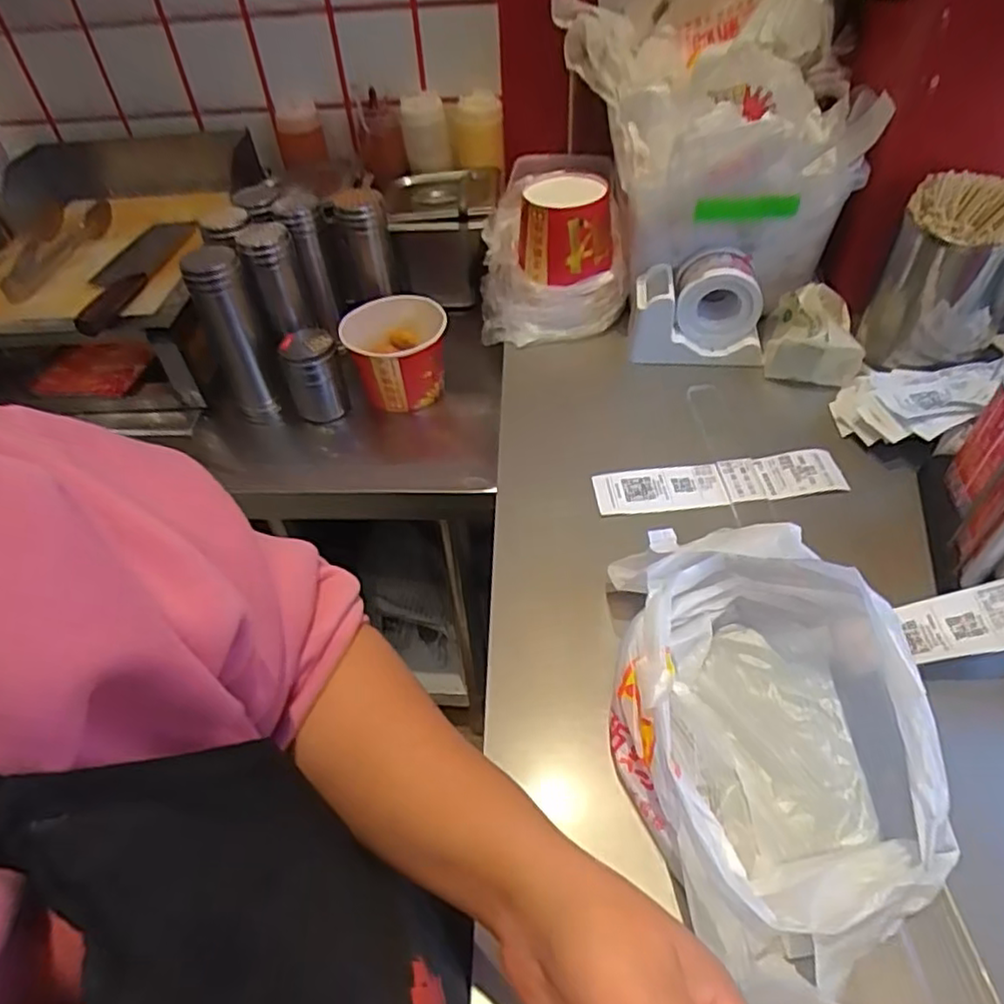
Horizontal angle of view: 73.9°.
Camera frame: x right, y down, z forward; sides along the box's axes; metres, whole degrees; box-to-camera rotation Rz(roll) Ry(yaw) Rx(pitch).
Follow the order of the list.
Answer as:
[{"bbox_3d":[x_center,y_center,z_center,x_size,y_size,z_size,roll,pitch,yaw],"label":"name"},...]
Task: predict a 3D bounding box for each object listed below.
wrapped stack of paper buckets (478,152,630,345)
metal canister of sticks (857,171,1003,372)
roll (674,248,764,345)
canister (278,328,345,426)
[{"bbox_3d":[0.063,-0.316,0.851,0.181,0.160,0.182,-2,48,3],"label":"wrapped stack of paper buckets"},{"bbox_3d":[0.471,-0.234,0.702,0.123,0.164,0.111,30,56,28],"label":"metal canister of sticks"},{"bbox_3d":[0.246,-0.238,0.769,0.091,0.085,0.067,2,48,6],"label":"roll"},{"bbox_3d":[-0.236,-0.158,0.843,0.067,0.096,0.073,-17,49,-11],"label":"canister"}]

